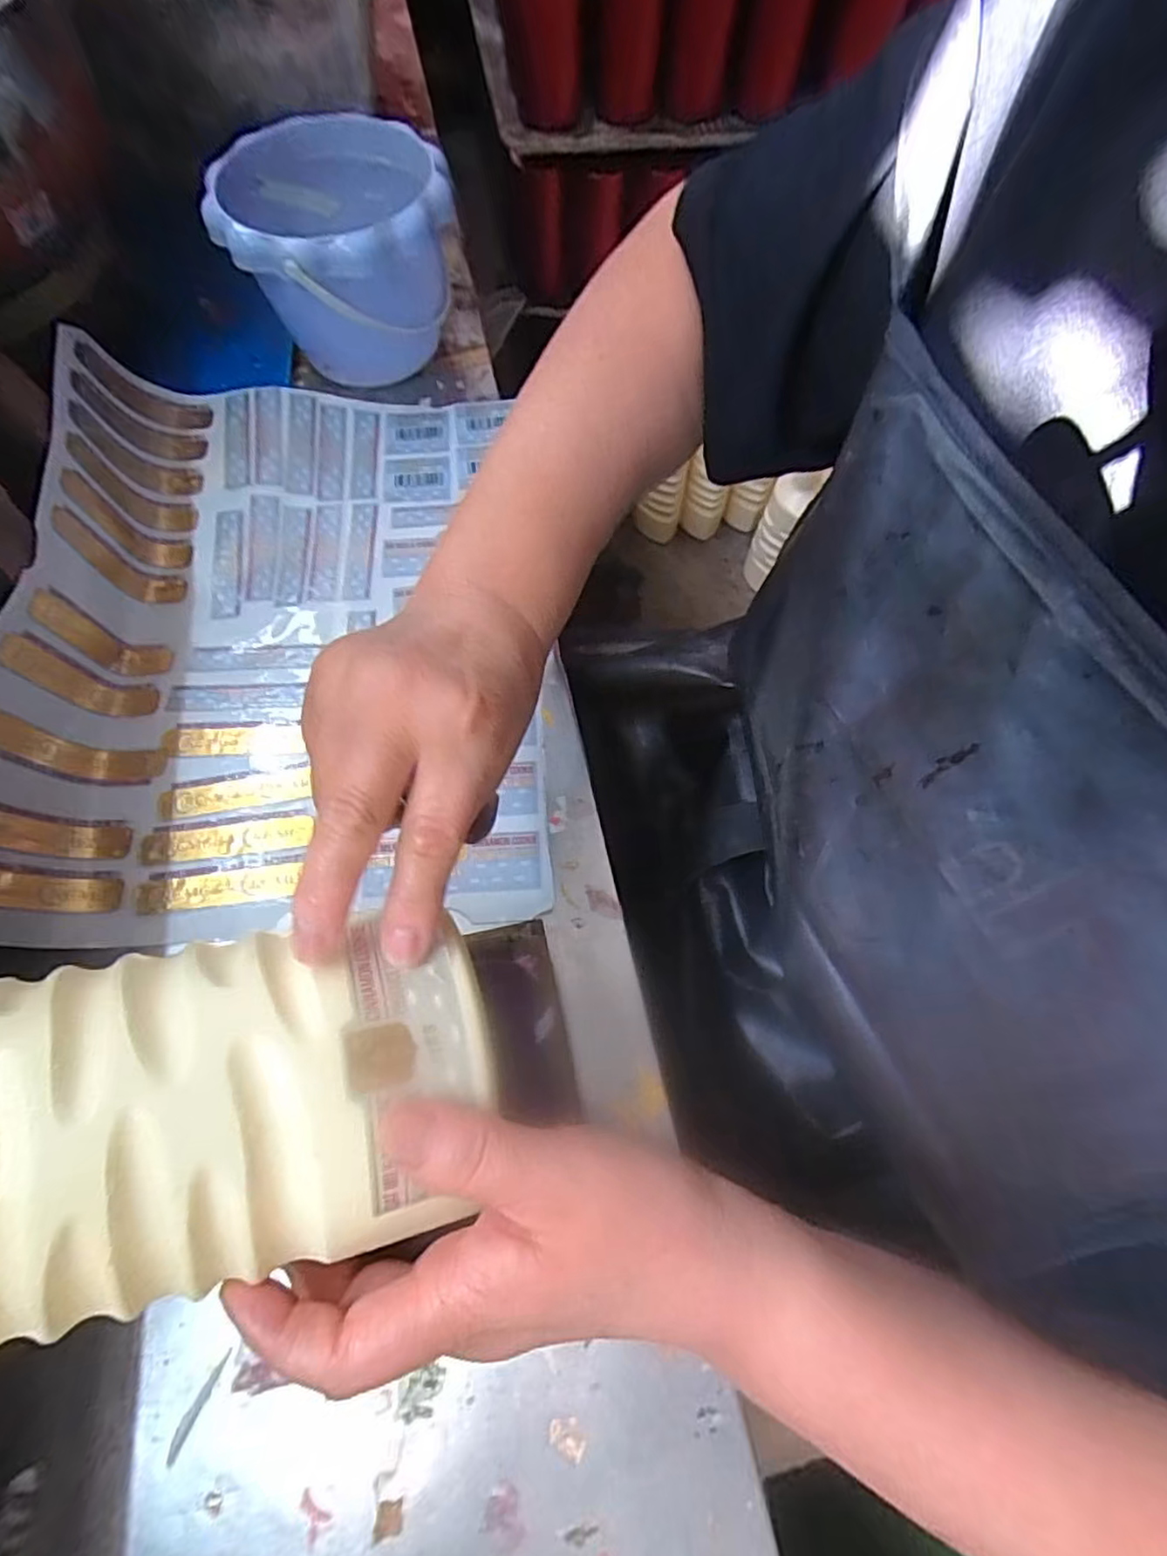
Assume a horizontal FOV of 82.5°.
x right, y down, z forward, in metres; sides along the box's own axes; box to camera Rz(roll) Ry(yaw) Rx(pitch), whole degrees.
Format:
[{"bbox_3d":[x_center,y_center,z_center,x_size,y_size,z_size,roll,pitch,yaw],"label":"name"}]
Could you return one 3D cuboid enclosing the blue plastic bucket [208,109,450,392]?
[{"bbox_3d":[-0.176,-0.374,0.490,0.147,0.119,0.158,0,67,-1],"label":"blue plastic bucket"}]

